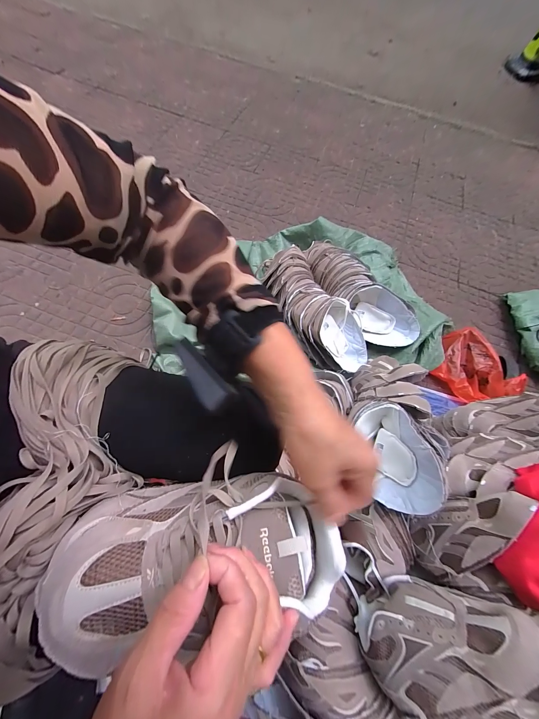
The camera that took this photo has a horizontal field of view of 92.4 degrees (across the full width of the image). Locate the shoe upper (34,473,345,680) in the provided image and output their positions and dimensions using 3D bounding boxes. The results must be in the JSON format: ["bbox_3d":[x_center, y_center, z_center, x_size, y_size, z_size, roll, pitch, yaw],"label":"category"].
[{"bbox_3d":[-0.059,0.167,0.221,0.238,0.097,0.111,-6,68,-7],"label":"shoe upper"}]

